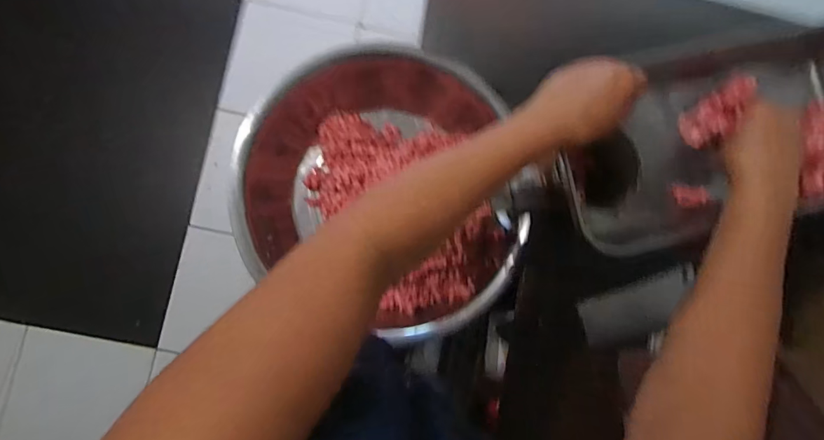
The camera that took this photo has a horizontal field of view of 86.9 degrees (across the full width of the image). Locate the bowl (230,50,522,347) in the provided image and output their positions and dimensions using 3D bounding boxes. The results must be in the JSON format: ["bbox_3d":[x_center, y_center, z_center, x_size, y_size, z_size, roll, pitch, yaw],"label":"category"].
[{"bbox_3d":[-0.043,-0.067,0.942,0.597,0.232,0.549,0,85,-4],"label":"bowl"}]

